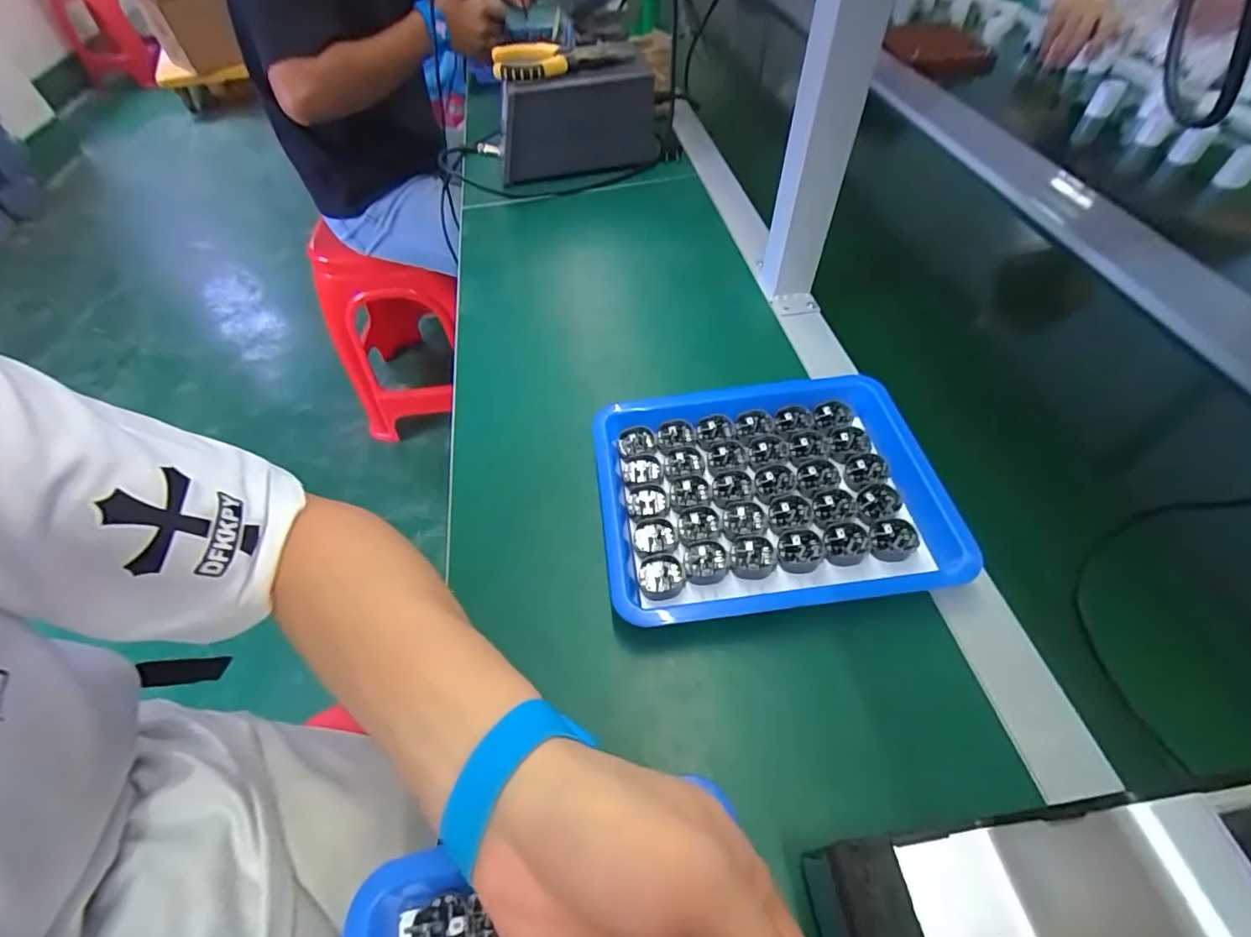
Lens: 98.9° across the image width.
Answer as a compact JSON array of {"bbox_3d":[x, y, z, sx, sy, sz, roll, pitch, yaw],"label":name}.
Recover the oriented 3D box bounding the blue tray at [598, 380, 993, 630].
[{"bbox_3d":[0.096,0.014,0.356,0.222,0.026,0.167,-5,52,-3],"label":"blue tray"}]

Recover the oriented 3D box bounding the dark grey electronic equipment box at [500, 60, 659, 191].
[{"bbox_3d":[-0.059,-0.413,0.642,0.187,0.106,0.029,-10,50,0],"label":"dark grey electronic equipment box"}]

